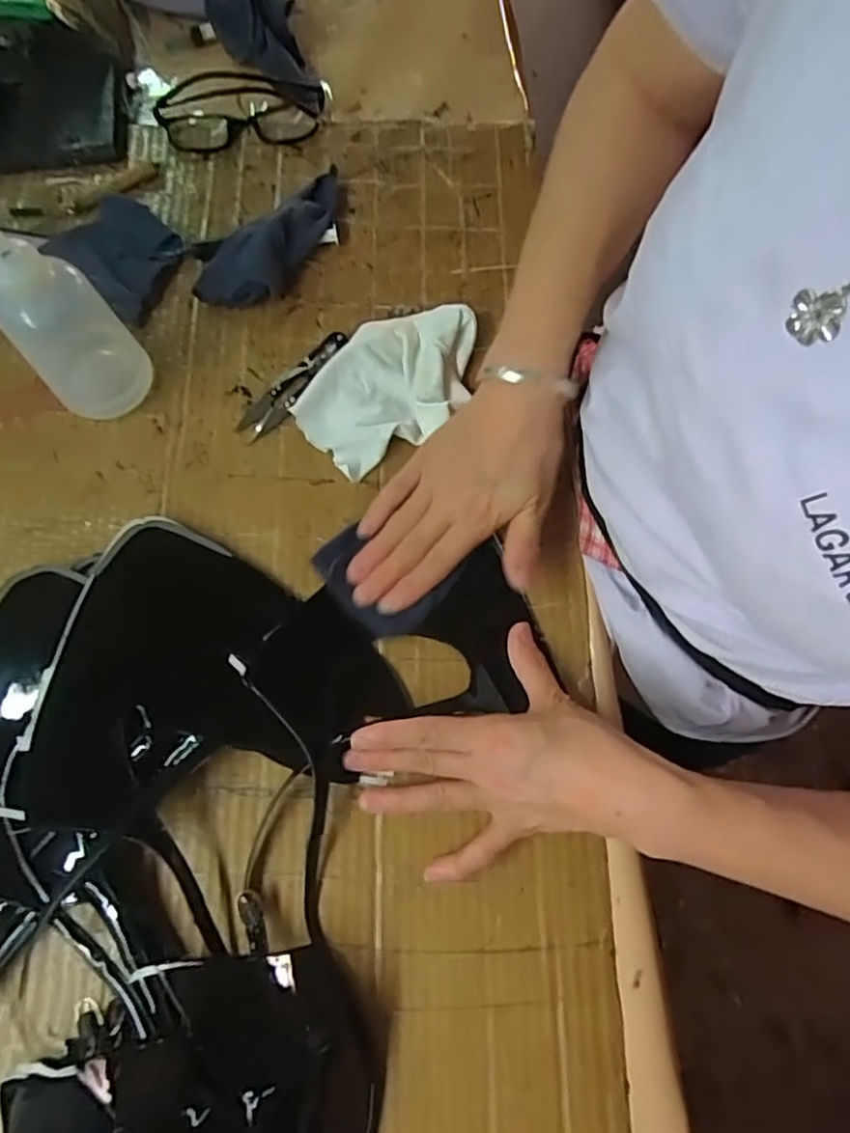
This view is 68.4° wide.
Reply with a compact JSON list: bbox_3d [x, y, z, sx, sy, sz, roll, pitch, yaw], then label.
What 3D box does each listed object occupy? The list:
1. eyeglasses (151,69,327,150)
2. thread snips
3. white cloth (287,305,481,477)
[{"bbox_3d":[-0.145,-0.360,0.493,0.128,0.034,0.041,-9,74,-5],"label":"eyeglasses"},{"bbox_3d":[-0.092,-0.129,0.445,0.022,0.009,0.100,43,77,10],"label":"thread snips"},{"bbox_3d":[-0.022,-0.131,0.440,0.139,0.023,0.086,-34,78,-11],"label":"white cloth"}]

